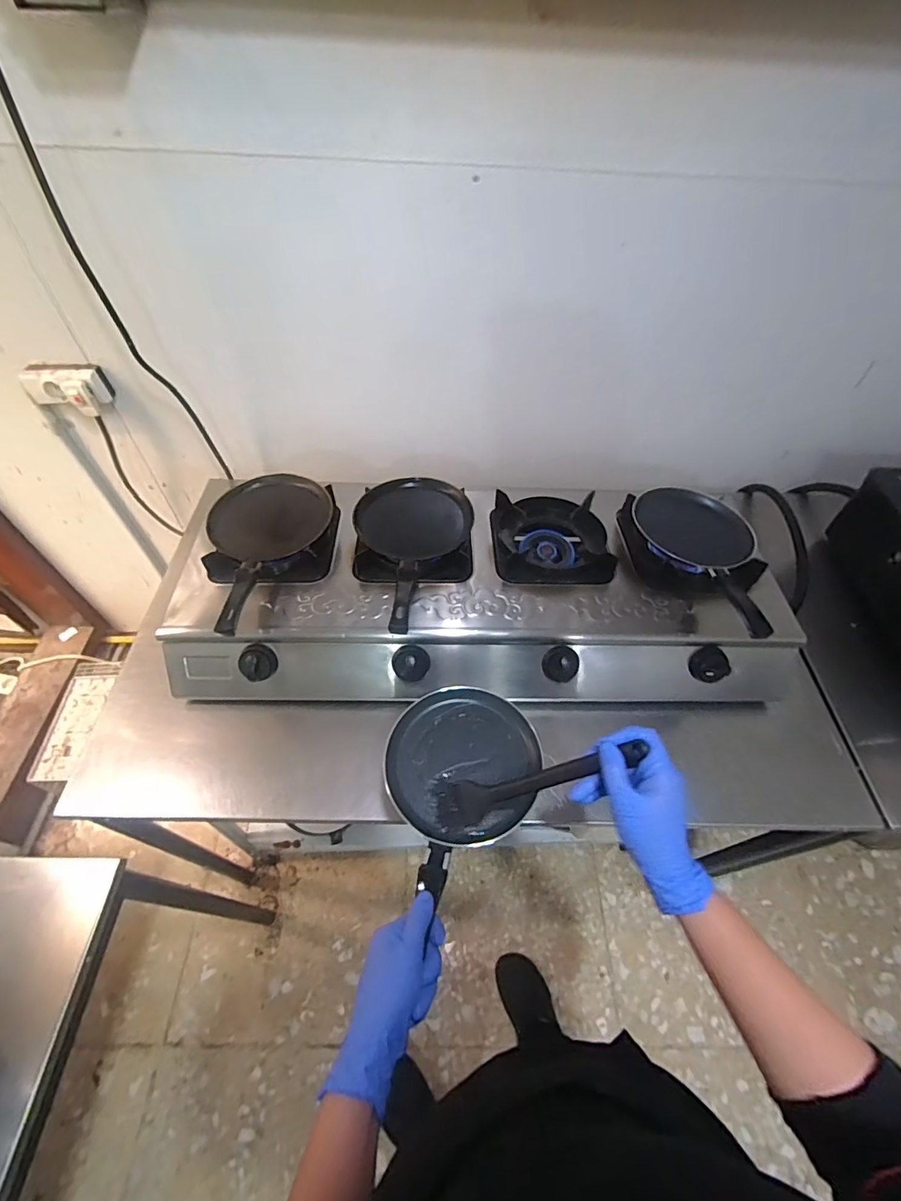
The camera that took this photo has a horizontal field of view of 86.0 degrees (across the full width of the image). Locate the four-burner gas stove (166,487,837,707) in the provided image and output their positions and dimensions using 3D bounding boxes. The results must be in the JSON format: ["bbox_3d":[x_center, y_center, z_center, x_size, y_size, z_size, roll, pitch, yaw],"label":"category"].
[{"bbox_3d":[0.046,-0.005,0.748,0.877,0.168,0.337,4,53,1],"label":"four-burner gas stove"}]

